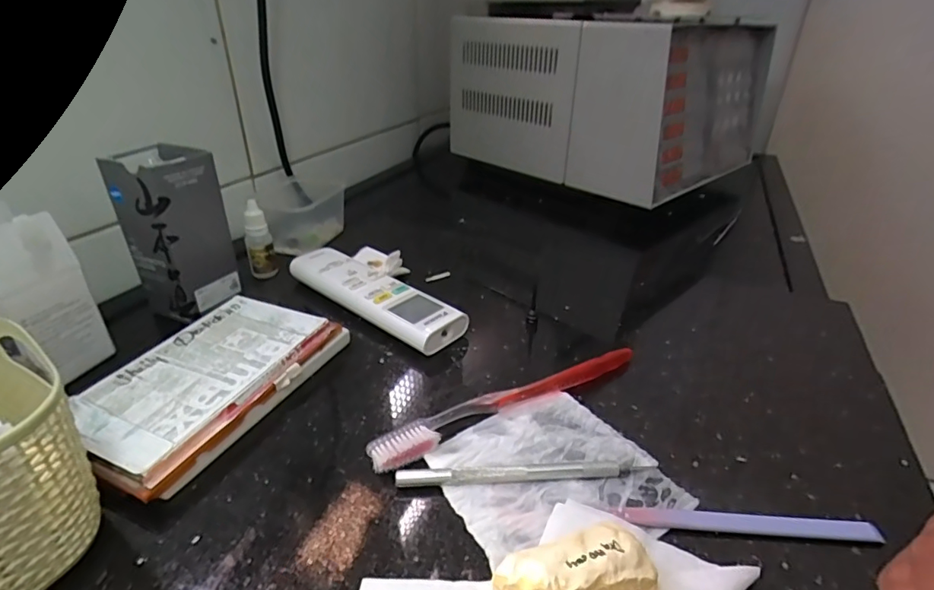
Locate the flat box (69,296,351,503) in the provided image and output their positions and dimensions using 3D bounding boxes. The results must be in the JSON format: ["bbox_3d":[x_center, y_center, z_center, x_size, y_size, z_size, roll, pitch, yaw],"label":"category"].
[{"bbox_3d":[-0.162,0.053,0.309,0.092,0.024,0.150,13,32,19],"label":"flat box"}]

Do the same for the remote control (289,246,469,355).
[{"bbox_3d":[-0.079,-0.001,0.407,0.175,0.022,0.043,25,37,34],"label":"remote control"}]

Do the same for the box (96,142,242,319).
[{"bbox_3d":[-0.237,-0.054,0.406,0.058,0.126,0.056,11,32,16],"label":"box"}]

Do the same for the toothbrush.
[{"bbox_3d":[0.028,0.064,0.306,0.185,0.011,0.022,-16,35,-28],"label":"toothbrush"}]

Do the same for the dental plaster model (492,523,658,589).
[{"bbox_3d":[0.043,0.115,0.197,0.059,0.027,0.028,-9,32,-18],"label":"dental plaster model"}]

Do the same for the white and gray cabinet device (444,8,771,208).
[{"bbox_3d":[0.221,-0.324,0.788,0.382,0.206,0.336,28,39,37],"label":"white and gray cabinet device"}]

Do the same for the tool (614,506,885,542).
[{"bbox_3d":[0.132,0.108,0.236,0.118,0.006,0.010,4,30,4],"label":"tool"}]

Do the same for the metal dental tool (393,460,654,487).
[{"bbox_3d":[0.032,0.093,0.259,0.135,0.007,0.010,-1,31,-5],"label":"metal dental tool"}]

